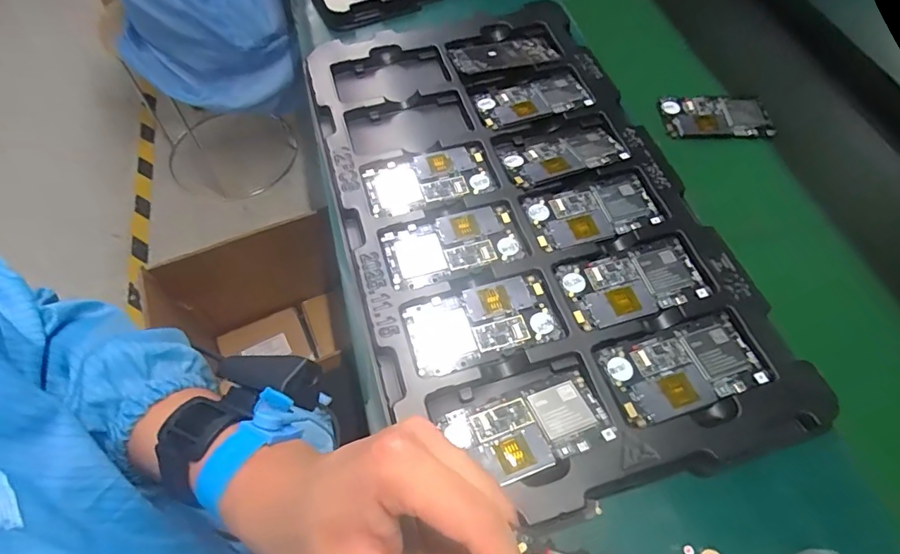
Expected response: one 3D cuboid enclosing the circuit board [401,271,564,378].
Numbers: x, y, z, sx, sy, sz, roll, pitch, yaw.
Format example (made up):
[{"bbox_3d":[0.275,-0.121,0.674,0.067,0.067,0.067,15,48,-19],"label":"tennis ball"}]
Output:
[{"bbox_3d":[0.027,0.039,0.423,0.126,0.006,0.067,-15,62,-10],"label":"circuit board"}]

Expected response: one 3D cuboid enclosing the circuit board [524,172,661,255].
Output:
[{"bbox_3d":[0.140,-0.064,0.483,0.123,0.004,0.064,-14,62,-10],"label":"circuit board"}]

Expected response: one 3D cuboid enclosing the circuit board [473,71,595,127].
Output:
[{"bbox_3d":[0.094,-0.201,0.555,0.127,0.005,0.058,-16,63,-11],"label":"circuit board"}]

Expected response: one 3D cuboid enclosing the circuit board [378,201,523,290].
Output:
[{"bbox_3d":[0.003,-0.030,0.463,0.125,0.004,0.066,-15,62,-11],"label":"circuit board"}]

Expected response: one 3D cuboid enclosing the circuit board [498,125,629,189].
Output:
[{"bbox_3d":[0.121,-0.126,0.515,0.125,0.007,0.052,-14,62,-10],"label":"circuit board"}]

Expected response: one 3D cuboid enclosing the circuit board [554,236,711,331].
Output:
[{"bbox_3d":[0.164,0.006,0.446,0.123,0.008,0.065,-14,62,-10],"label":"circuit board"}]

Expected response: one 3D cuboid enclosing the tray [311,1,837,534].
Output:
[{"bbox_3d":[0.064,-0.078,0.483,0.323,0.017,0.540,-14,60,-11],"label":"tray"}]

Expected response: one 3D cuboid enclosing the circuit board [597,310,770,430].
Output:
[{"bbox_3d":[0.189,0.072,0.400,0.125,0.005,0.067,-15,62,-11],"label":"circuit board"}]

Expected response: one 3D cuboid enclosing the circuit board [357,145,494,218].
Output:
[{"bbox_3d":[-0.021,-0.100,0.505,0.129,0.007,0.067,-15,62,-8],"label":"circuit board"}]

